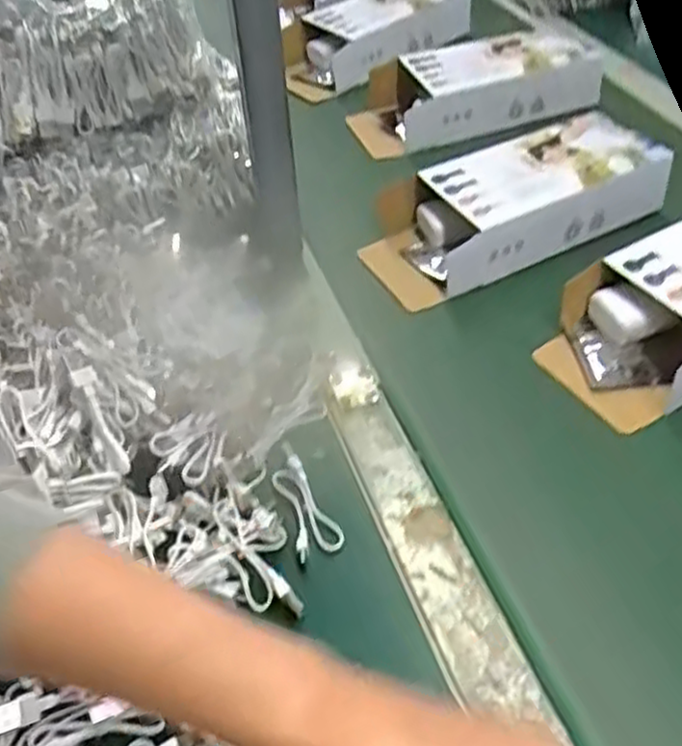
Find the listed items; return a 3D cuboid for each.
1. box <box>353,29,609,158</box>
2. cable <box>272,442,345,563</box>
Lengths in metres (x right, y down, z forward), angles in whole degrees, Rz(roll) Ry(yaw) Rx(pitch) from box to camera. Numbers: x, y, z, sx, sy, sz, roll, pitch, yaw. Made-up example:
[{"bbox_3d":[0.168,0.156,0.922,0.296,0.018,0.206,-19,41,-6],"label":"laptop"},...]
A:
[{"bbox_3d":[0.134,-0.302,0.779,0.251,0.055,0.106,-16,41,-5],"label":"box"},{"bbox_3d":[-0.023,0.074,0.446,0.028,0.011,0.077,-16,47,-11],"label":"cable"}]

